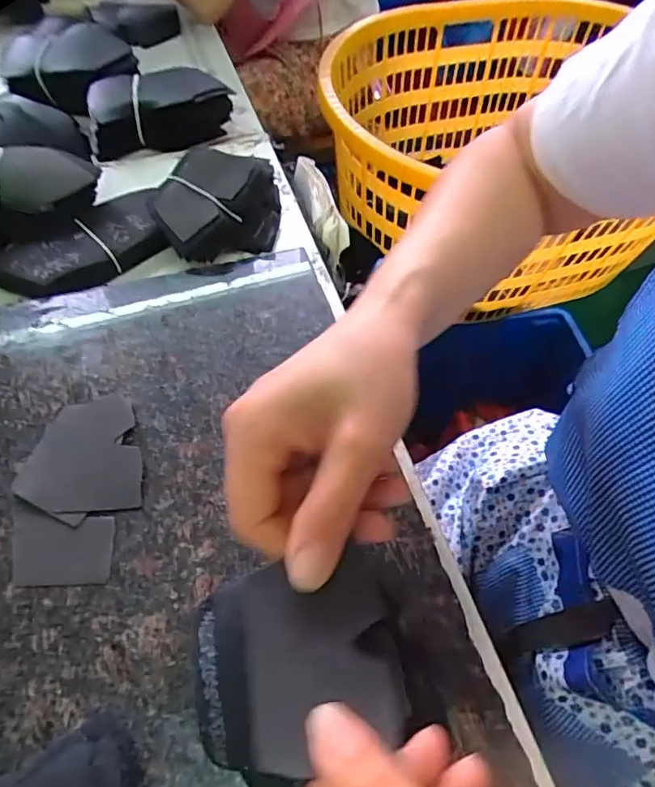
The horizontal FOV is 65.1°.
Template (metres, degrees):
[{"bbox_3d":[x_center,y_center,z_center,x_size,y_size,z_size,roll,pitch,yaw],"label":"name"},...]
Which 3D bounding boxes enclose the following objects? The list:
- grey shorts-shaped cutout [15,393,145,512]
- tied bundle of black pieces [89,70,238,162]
[{"bbox_3d":[-0.153,0.036,0.322,0.068,0.009,0.080,-7,57,-6],"label":"grey shorts-shaped cutout"},{"bbox_3d":[-0.185,-0.312,0.566,0.151,0.058,0.059,-20,61,-13],"label":"tied bundle of black pieces"}]

